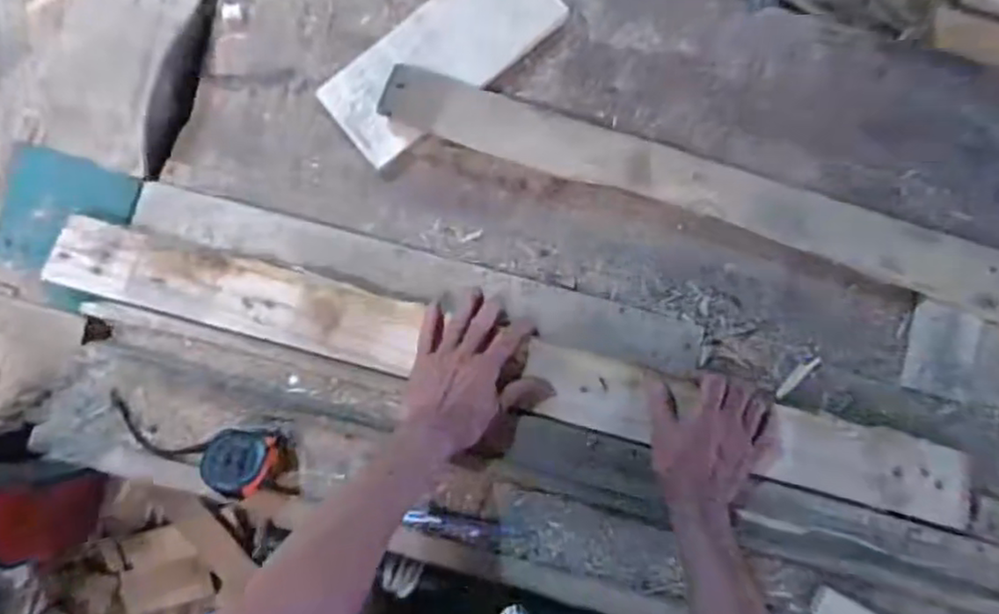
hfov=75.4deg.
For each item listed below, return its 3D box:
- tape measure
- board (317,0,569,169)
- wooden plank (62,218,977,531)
[{"bbox_3d":[-0.246,0.153,0.634,0.073,0.042,0.060,4,77,-1],"label":"tape measure"},{"bbox_3d":[-0.064,-0.289,0.736,0.282,0.018,0.120,-39,90,-4],"label":"board"},{"bbox_3d":[0.007,0.063,0.677,0.966,0.023,0.081,15,77,1],"label":"wooden plank"}]

